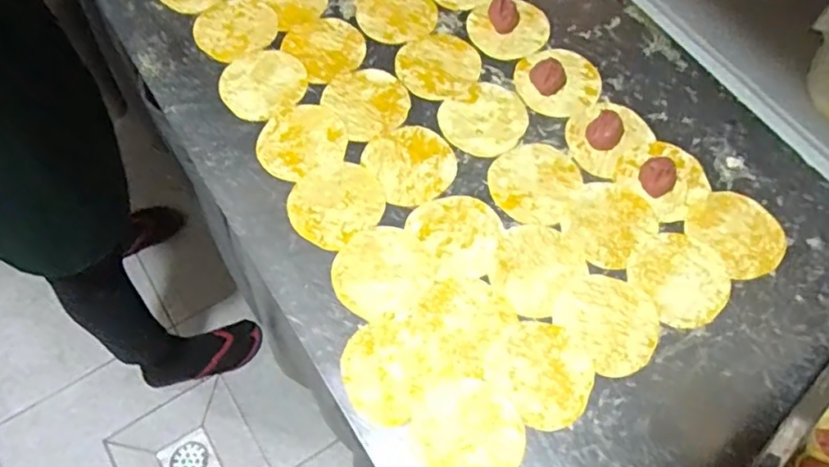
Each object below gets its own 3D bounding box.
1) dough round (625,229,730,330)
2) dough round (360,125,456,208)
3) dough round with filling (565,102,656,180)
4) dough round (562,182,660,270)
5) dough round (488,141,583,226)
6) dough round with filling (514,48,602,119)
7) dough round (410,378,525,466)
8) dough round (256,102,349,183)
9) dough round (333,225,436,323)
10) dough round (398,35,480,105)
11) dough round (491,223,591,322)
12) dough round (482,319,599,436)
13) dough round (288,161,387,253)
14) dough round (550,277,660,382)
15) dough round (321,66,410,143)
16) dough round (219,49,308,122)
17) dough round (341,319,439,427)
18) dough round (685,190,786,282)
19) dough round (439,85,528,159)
[{"bbox_3d":[0.227,0.037,0.539,0.076,0.004,0.084,-28,68,-15],"label":"dough round"},{"bbox_3d":[-0.002,-0.065,0.585,0.076,0.004,0.081,1,64,-2],"label":"dough round"},{"bbox_3d":[0.183,-0.096,0.596,0.083,0.020,0.066,-38,71,-18],"label":"dough round with filling"},{"bbox_3d":[0.174,-0.009,0.560,0.073,0.004,0.082,28,66,12],"label":"dough round"},{"bbox_3d":[0.110,-0.048,0.579,0.079,0.004,0.084,1,64,-2],"label":"dough round"},{"bbox_3d":[0.143,-0.156,0.622,0.082,0.022,0.081,1,64,-2],"label":"dough round with filling"},{"bbox_3d":[0.040,0.152,0.477,0.082,0.004,0.079,1,64,-2],"label":"dough round"},{"bbox_3d":[-0.107,-0.089,0.594,0.083,0.004,0.075,-27,68,-15],"label":"dough round"},{"bbox_3d":[-0.027,0.033,0.538,0.080,0.004,0.082,1,64,-2],"label":"dough round"},{"bbox_3d":[0.024,-0.168,0.638,0.082,0.004,0.082,1,64,-2],"label":"dough round"},{"bbox_3d":[0.103,0.029,0.541,0.070,0.004,0.080,39,69,16],"label":"dough round"},{"bbox_3d":[0.101,0.107,0.496,0.076,0.004,0.082,1,64,-2],"label":"dough round"},{"bbox_3d":[-0.070,-0.027,0.567,0.083,0.004,0.075,-35,70,-18],"label":"dough round"},{"bbox_3d":[0.161,0.071,0.518,0.074,0.004,0.084,-32,69,-16],"label":"dough round"},{"bbox_3d":[-0.046,-0.130,0.617,0.075,0.005,0.086,-33,69,-17],"label":"dough round"},{"bbox_3d":[-0.148,-0.148,0.623,0.084,0.004,0.079,1,64,-2],"label":"dough round"},{"bbox_3d":[-0.022,0.108,0.495,0.074,0.004,0.075,1,64,-2],"label":"dough round"},{"bbox_3d":[0.287,-0.002,0.560,0.072,0.004,0.083,-32,69,-16],"label":"dough round"},{"bbox_3d":[0.069,-0.107,0.609,0.083,0.004,0.075,-18,66,-11],"label":"dough round"}]

